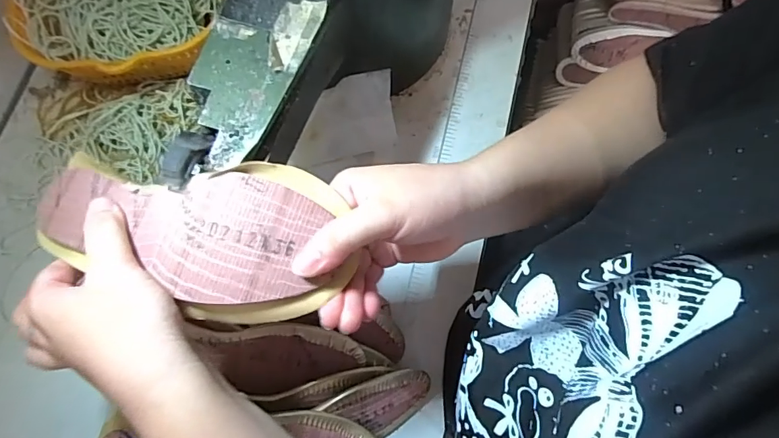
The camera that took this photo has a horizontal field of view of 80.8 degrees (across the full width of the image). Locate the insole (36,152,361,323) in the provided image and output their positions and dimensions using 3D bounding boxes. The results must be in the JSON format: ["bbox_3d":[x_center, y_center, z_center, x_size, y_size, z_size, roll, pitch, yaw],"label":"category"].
[{"bbox_3d":[-0.133,0.006,0.286,0.212,0.042,0.092,10,76,11],"label":"insole"}]

